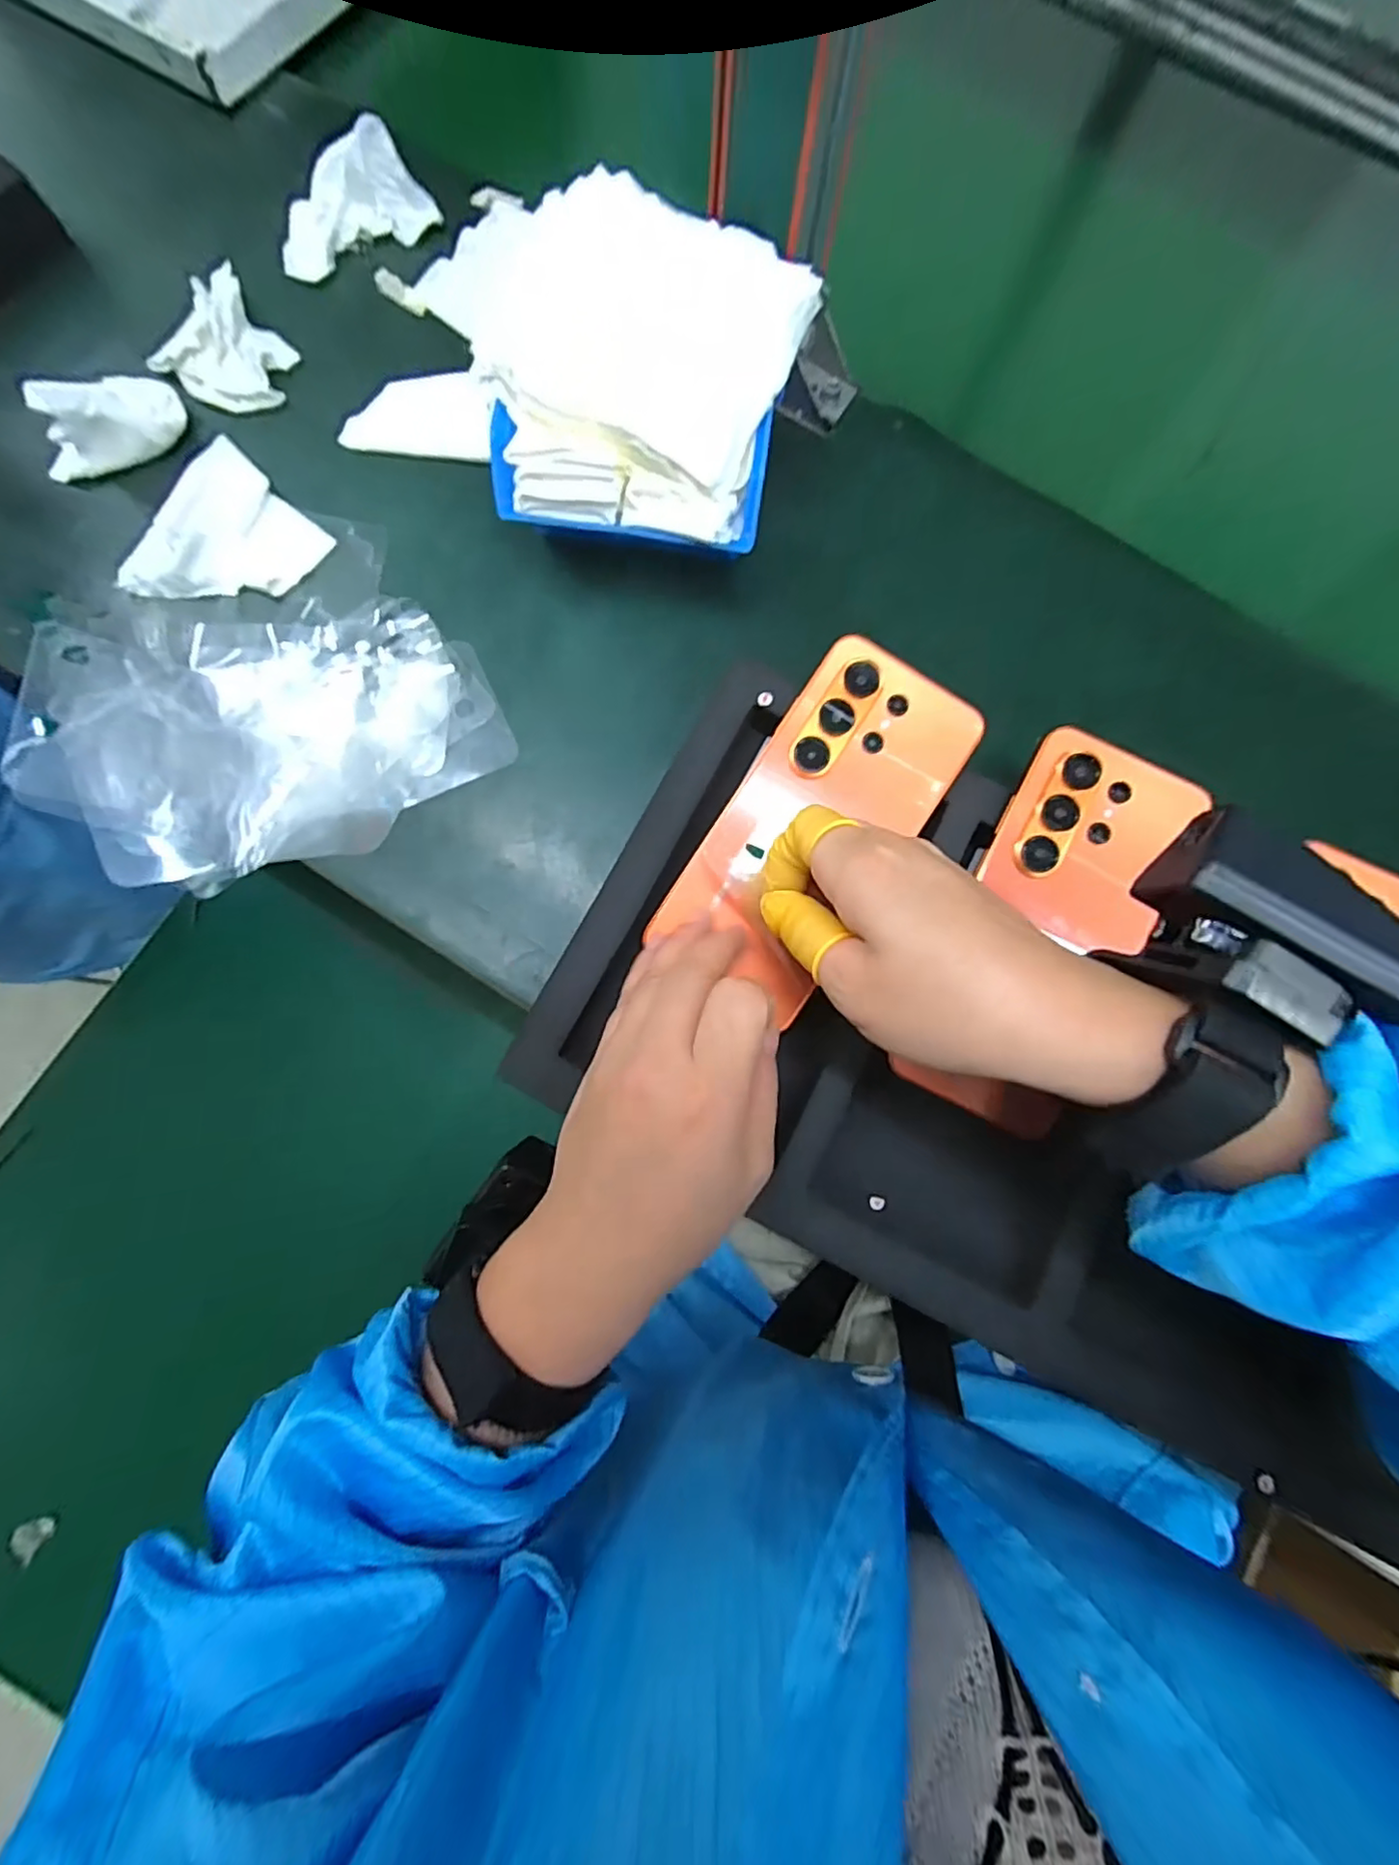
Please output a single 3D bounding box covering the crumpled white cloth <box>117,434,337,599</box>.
[{"bbox_3d":[-0.247,-0.202,0.319,0.083,0.009,0.090,36,79,3],"label":"crumpled white cloth"}]

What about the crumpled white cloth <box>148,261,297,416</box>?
[{"bbox_3d":[-0.254,-0.318,0.335,0.062,0.017,0.062,30,79,2],"label":"crumpled white cloth"}]

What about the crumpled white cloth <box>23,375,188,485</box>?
[{"bbox_3d":[-0.301,-0.260,0.313,0.073,0.037,0.026,-41,84,-10],"label":"crumpled white cloth"}]

